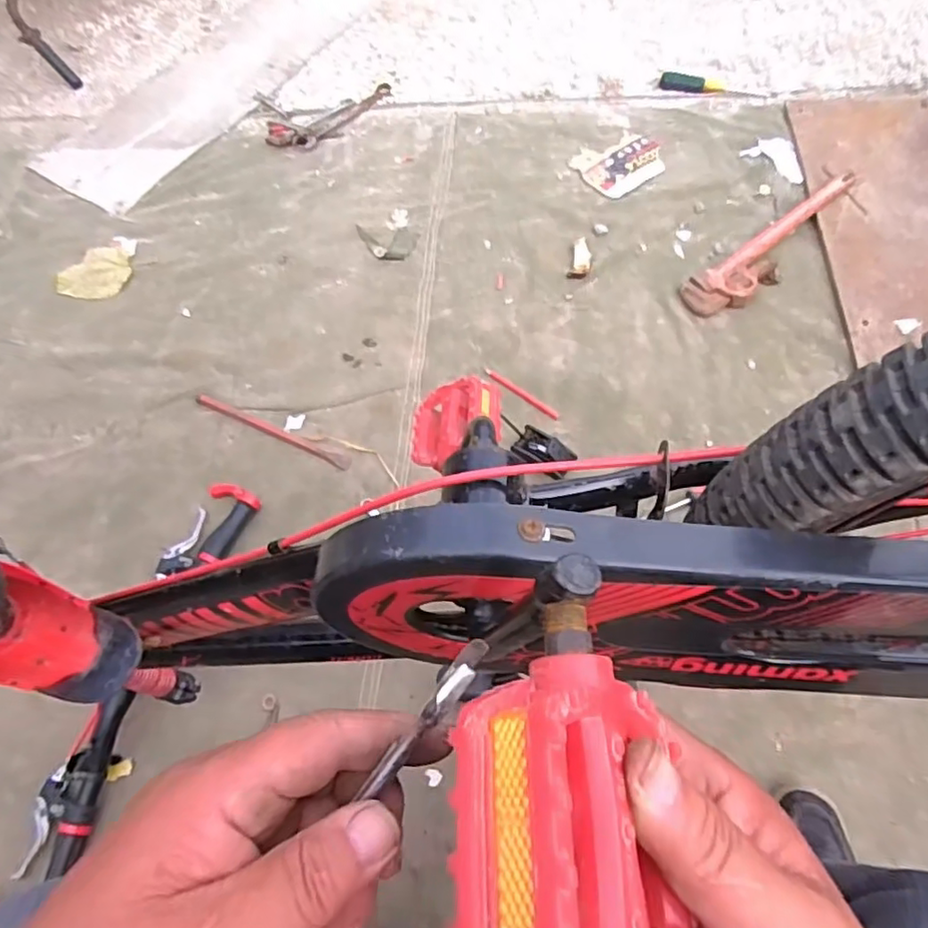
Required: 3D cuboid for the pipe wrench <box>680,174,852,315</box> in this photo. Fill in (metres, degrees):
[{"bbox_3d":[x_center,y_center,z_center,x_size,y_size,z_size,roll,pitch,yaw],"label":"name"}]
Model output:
[{"bbox_3d":[0.523,-0.365,1.057,0.392,0.030,0.090,-37,66,-13],"label":"pipe wrench"}]

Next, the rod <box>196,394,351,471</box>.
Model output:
[{"bbox_3d":[-0.301,-0.053,0.984,0.278,0.011,0.020,21,67,15],"label":"rod"}]

